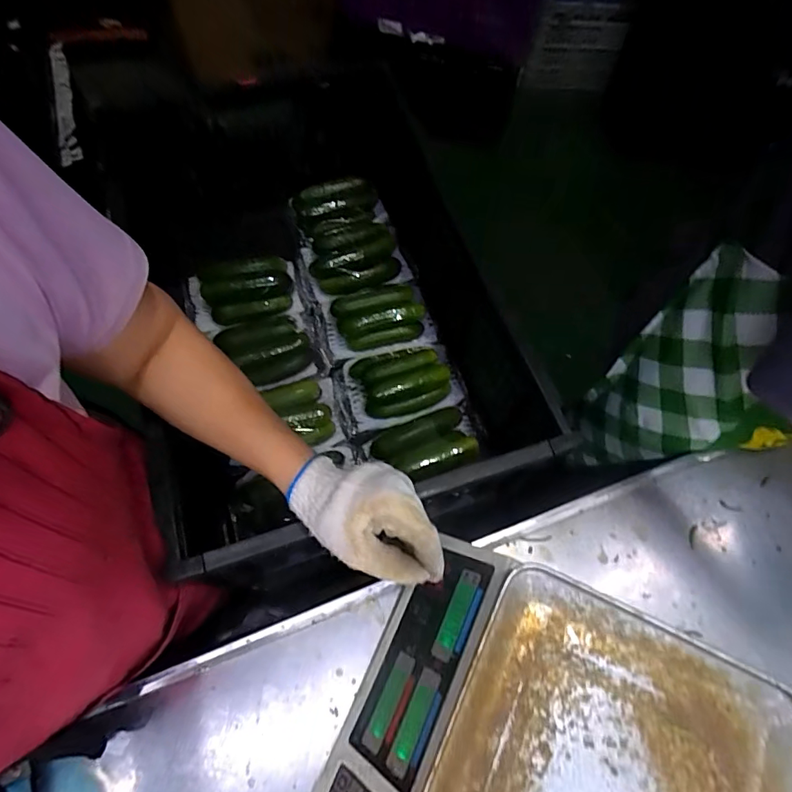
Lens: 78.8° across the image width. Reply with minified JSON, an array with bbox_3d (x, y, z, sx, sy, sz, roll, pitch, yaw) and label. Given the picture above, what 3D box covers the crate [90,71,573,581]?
[{"bbox_3d":[-0.118,-0.160,0.653,0.376,0.225,0.682,-16,70,-9],"label":"crate"}]

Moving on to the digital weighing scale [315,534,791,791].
[{"bbox_3d":[0.103,0.323,0.377,0.305,0.125,0.326,24,69,7],"label":"digital weighing scale"}]

